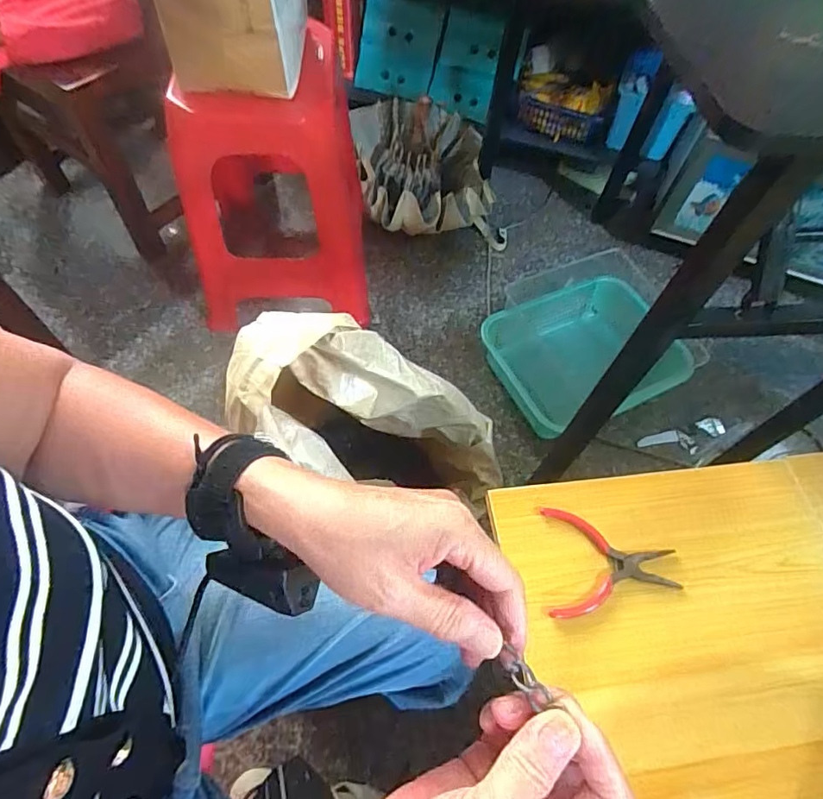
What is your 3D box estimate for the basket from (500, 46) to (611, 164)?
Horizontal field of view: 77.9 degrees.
[{"bbox_3d":[0.371,-0.744,1.261,0.234,0.116,0.180,14,61,5],"label":"basket"}]

